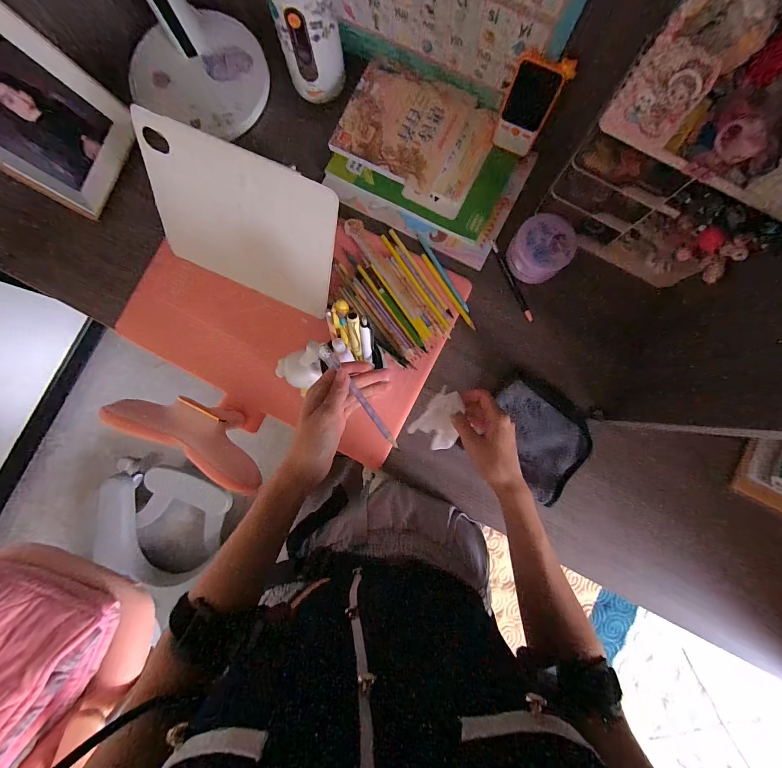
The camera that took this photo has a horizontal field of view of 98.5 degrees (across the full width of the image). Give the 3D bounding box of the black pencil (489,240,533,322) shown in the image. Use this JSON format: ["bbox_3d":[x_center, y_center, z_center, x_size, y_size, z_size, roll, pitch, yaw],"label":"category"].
[{"bbox_3d":[0.189,-0.160,0.528,0.008,0.011,0.139,-31,100,-1],"label":"black pencil"}]

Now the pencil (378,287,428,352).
[{"bbox_3d":[0.018,-0.095,0.502,0.010,0.004,0.113,-33,86,-1],"label":"pencil"}]

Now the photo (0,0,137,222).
[{"bbox_3d":[-0.489,-0.374,0.476,0.023,0.183,0.185,27,90,38],"label":"photo"}]

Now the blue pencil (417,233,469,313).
[{"bbox_3d":[0.080,-0.173,0.521,0.012,0.006,0.141,-31,86,-1],"label":"blue pencil"}]

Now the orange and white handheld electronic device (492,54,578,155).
[{"bbox_3d":[0.187,-0.375,0.456,0.062,0.114,0.020,30,70,5],"label":"orange and white handheld electronic device"}]

